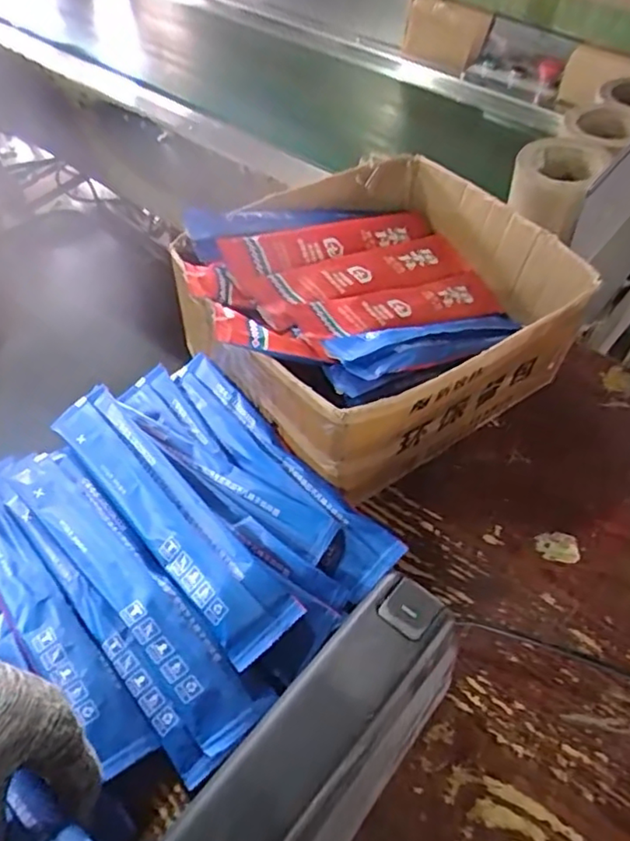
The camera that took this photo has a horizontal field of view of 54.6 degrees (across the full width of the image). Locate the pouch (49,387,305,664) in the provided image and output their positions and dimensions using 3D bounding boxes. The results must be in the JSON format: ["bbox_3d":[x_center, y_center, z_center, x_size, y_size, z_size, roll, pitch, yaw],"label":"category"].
[{"bbox_3d":[-0.122,0.068,0.477,0.058,0.015,0.280,-42,60,-12],"label":"pouch"}]

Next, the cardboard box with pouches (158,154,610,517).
[{"bbox_3d":[0.061,-0.104,0.606,0.334,0.149,0.276,-28,58,-23],"label":"cardboard box with pouches"}]

